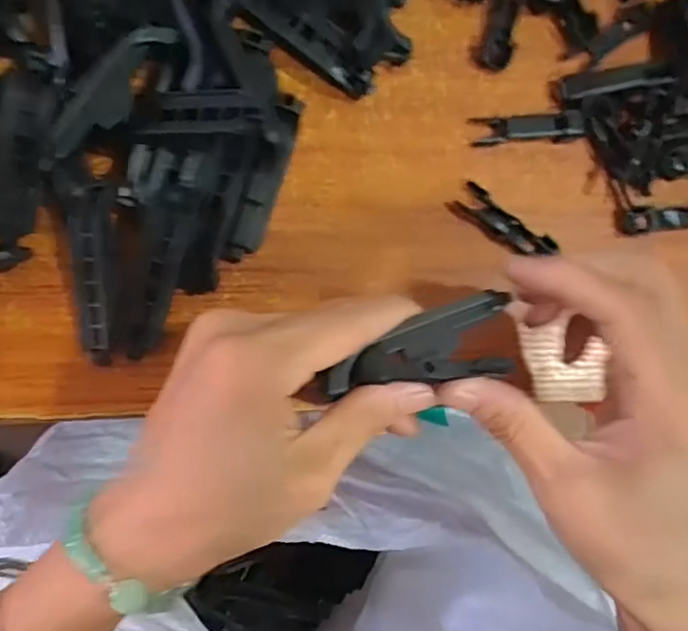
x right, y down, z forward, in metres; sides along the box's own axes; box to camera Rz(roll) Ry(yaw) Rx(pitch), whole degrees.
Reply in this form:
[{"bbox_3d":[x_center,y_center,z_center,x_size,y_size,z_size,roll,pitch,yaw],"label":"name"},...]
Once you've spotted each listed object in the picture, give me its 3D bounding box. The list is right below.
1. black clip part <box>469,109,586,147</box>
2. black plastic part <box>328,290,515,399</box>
[{"bbox_3d":[0.090,-0.093,0.295,0.054,0.009,0.015,-6,86,-11],"label":"black clip part"},{"bbox_3d":[0.028,0.014,0.206,0.069,0.006,0.028,-19,88,-11],"label":"black plastic part"}]

